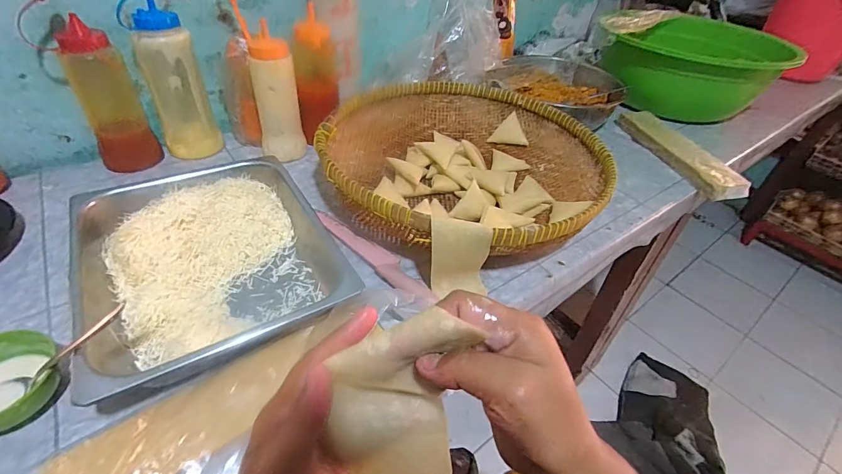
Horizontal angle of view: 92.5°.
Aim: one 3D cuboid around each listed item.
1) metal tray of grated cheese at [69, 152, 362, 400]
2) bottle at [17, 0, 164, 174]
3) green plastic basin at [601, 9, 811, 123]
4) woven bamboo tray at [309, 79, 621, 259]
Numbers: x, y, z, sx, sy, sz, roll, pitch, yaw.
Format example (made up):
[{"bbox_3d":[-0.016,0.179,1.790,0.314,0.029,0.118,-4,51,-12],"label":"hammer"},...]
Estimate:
[{"bbox_3d":[-0.253,0.018,0.498,0.273,0.065,0.322,-20,47,-27],"label":"metal tray of grated cheese"},{"bbox_3d":[-0.489,-0.213,0.620,0.093,0.219,0.068,-22,48,-29],"label":"bottle"},{"bbox_3d":[0.660,-0.435,1.017,0.394,0.167,0.394,3,41,-3],"label":"green plastic basin"},{"bbox_3d":[0.066,-0.120,0.645,0.434,0.091,0.426,8,41,2],"label":"woven bamboo tray"}]

